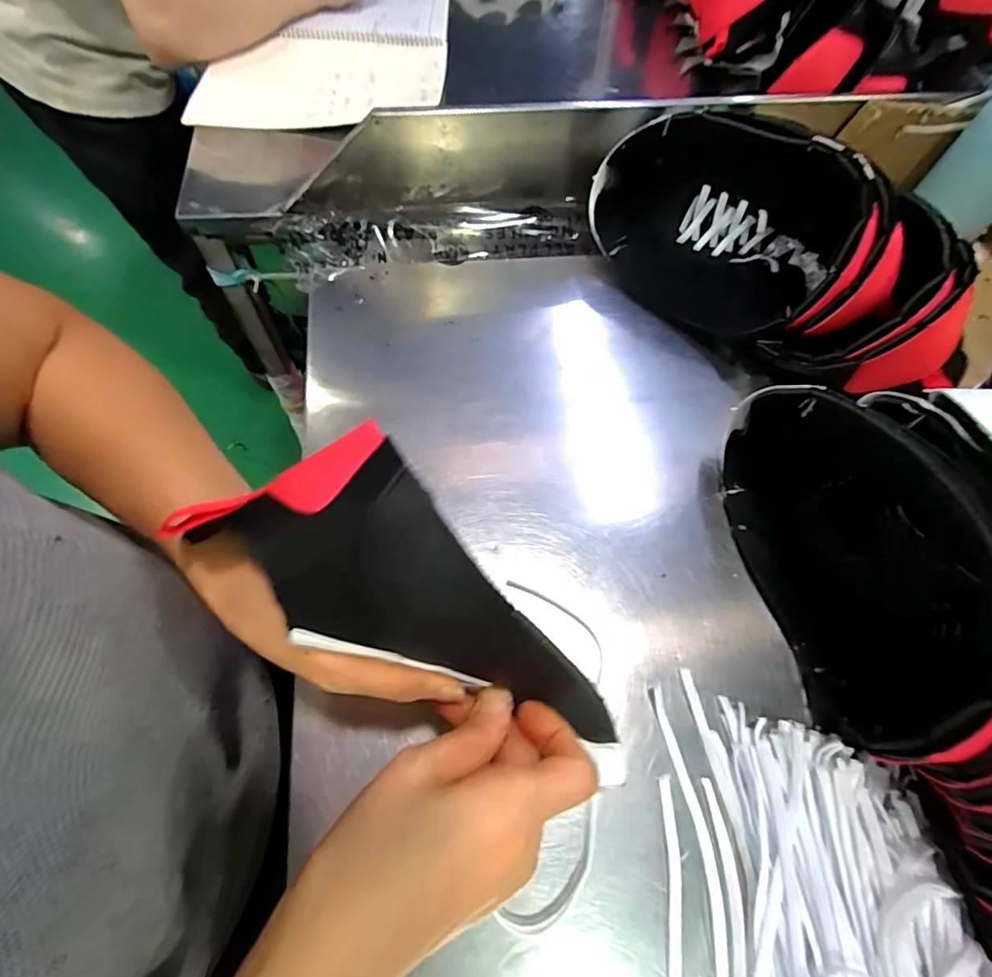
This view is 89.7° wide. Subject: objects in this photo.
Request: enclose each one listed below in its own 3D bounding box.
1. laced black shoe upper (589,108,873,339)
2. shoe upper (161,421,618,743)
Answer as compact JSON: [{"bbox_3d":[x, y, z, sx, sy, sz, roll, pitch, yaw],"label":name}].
[{"bbox_3d":[0.192,-0.238,0.442,0.223,0.127,0.121,34,66,13],"label":"laced black shoe upper"},{"bbox_3d":[-0.019,0.051,0.207,0.185,0.049,0.070,41,65,-17],"label":"shoe upper"}]

